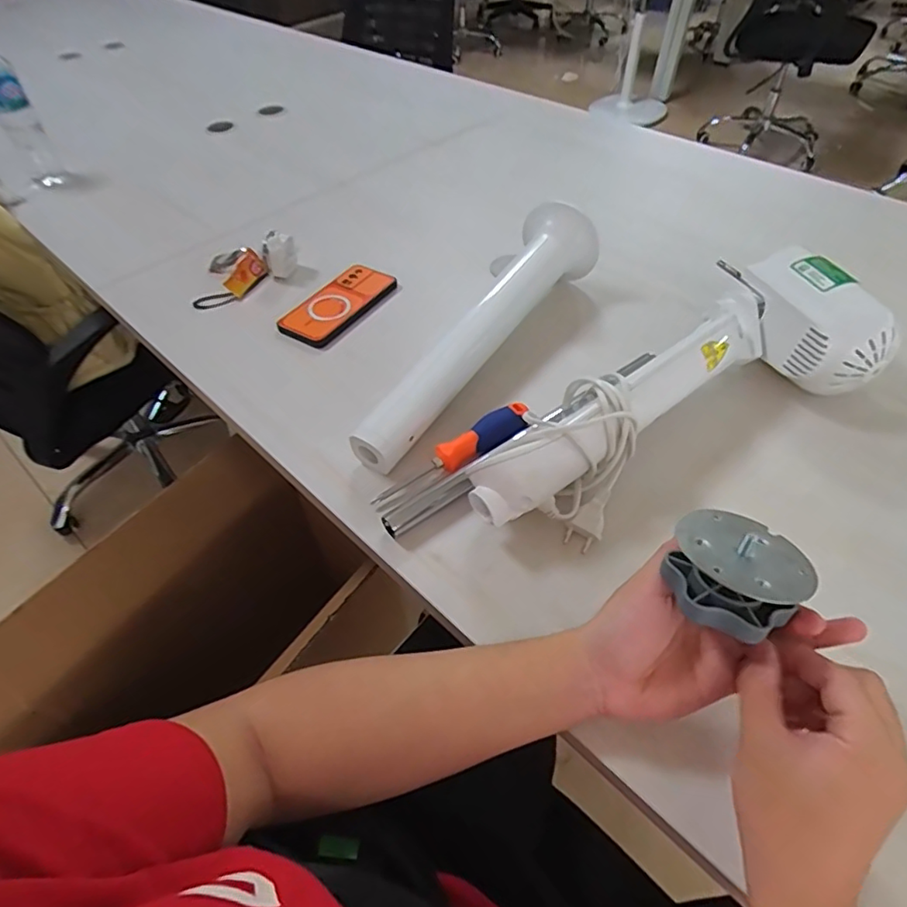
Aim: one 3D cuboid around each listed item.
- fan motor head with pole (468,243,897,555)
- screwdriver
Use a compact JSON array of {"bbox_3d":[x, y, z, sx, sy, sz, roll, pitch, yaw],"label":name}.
[{"bbox_3d":[0.213,-0.057,0.539,0.451,0.092,0.154,-25,53,-18],"label":"fan motor head with pole"},{"bbox_3d":[-0.001,-0.002,0.548,0.169,0.026,0.029,-26,53,-19],"label":"screwdriver"}]

